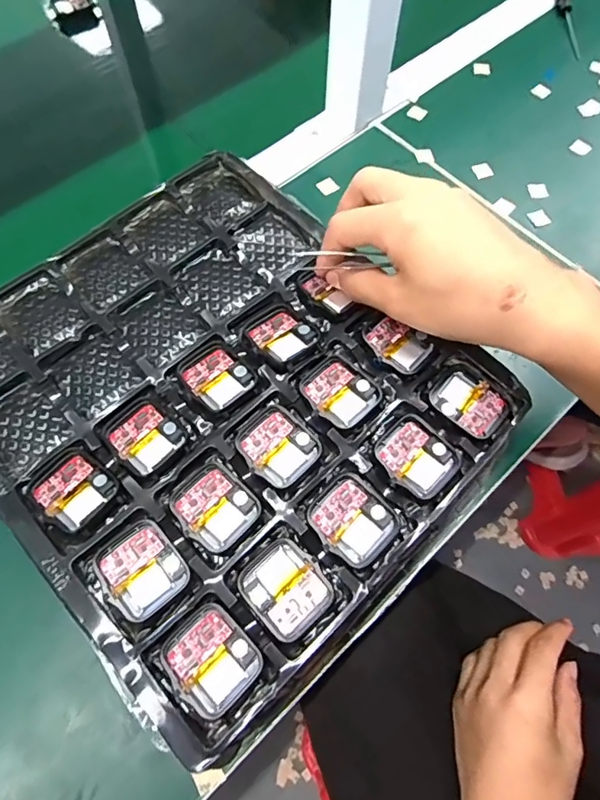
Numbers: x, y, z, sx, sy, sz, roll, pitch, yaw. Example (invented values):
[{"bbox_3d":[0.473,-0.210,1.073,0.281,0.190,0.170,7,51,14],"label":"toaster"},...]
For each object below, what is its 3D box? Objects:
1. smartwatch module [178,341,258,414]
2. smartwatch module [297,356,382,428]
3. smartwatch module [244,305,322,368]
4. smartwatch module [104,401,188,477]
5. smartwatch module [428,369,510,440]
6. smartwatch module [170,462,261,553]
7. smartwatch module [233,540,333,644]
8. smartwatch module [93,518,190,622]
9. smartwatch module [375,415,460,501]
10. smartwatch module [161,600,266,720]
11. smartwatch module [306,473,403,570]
[{"bbox_3d":[-0.050,-0.015,0.295,0.034,0.004,0.041,-41,72,-16],"label":"smartwatch module"},{"bbox_3d":[0.023,-0.006,0.290,0.037,0.004,0.043,-40,72,-16],"label":"smartwatch module"},{"bbox_3d":[-0.012,-0.041,0.305,0.037,0.008,0.042,-33,70,-14],"label":"smartwatch module"},{"bbox_3d":[-0.087,0.021,0.278,0.039,0.004,0.034,40,72,16],"label":"smartwatch module"},{"bbox_3d":[0.101,0.002,0.291,0.032,0.005,0.042,-39,72,-16],"label":"smartwatch module"},{"bbox_3d":[-0.046,0.057,0.263,0.041,0.007,0.036,39,71,16],"label":"smartwatch module"},{"bbox_3d":[-0.007,0.095,0.248,0.036,0.007,0.042,-41,72,-16],"label":"smartwatch module"},{"bbox_3d":[-0.080,0.085,0.247,0.037,0.006,0.041,-39,72,-16],"label":"smartwatch module"},{"bbox_3d":[0.065,0.031,0.275,0.041,0.004,0.036,41,72,16],"label":"smartwatch module"},{"bbox_3d":[-0.042,0.121,0.231,0.043,0.004,0.036,42,72,16],"label":"smartwatch module"},{"bbox_3d":[0.028,0.063,0.258,0.036,0.007,0.043,-42,73,-17],"label":"smartwatch module"}]

